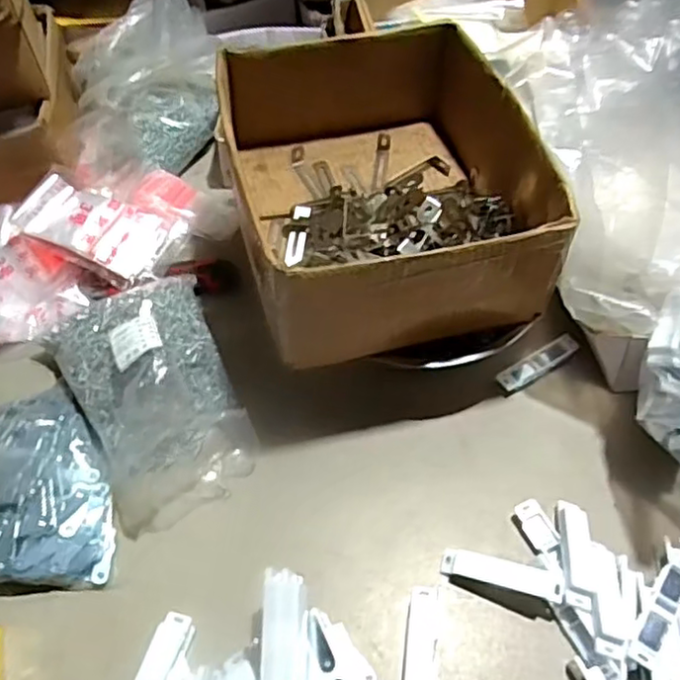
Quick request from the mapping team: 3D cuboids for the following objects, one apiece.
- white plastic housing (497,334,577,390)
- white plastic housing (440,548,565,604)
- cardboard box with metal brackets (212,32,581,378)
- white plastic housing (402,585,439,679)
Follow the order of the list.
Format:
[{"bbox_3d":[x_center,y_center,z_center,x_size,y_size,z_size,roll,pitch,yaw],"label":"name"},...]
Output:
[{"bbox_3d":[0.196,0.022,0.669,0.097,0.012,0.021,-27,58,-19],"label":"white plastic housing"},{"bbox_3d":[0.129,0.184,0.534,0.094,0.006,0.025,9,49,19],"label":"white plastic housing"},{"bbox_3d":[0.040,-0.145,0.626,0.247,0.116,0.302,-11,54,-8],"label":"cardboard box with metal brackets"},{"bbox_3d":[0.062,0.233,0.510,0.025,0.004,0.091,7,53,5],"label":"white plastic housing"}]

